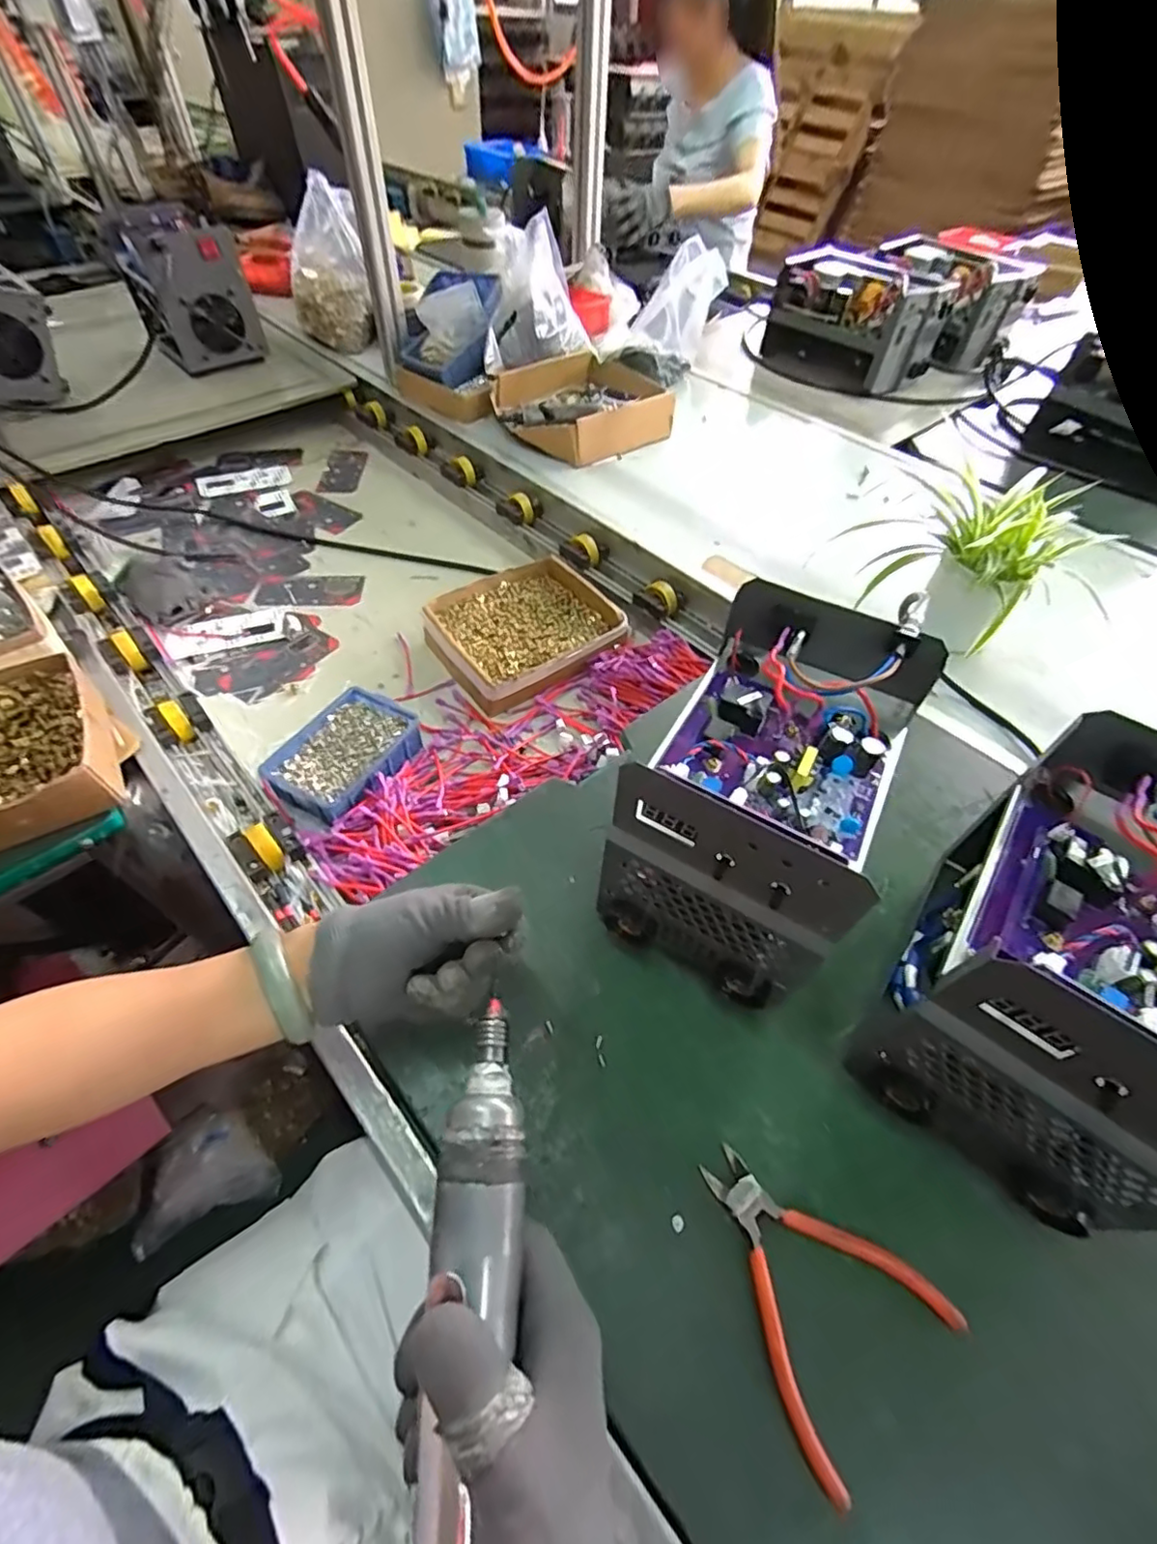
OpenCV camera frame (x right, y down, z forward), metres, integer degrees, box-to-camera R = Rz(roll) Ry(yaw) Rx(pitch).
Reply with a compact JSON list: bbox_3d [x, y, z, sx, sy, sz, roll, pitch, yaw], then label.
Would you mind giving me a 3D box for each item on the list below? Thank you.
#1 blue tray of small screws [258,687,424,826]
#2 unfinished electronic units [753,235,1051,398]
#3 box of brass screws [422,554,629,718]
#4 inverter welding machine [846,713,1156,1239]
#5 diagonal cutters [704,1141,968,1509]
[{"bbox_3d":[-0.247,-0.015,0.657,0.102,0.049,0.150,27,56,17],"label":"blue tray of small screws"},{"bbox_3d":[0.625,-0.907,1.203,0.434,0.161,0.289,-23,57,-19],"label":"unfinished electronic units"},{"bbox_3d":[-0.073,-0.188,0.801,0.230,0.050,0.202,-26,58,-21],"label":"box of brass screws"},{"bbox_3d":[0.303,0.123,0.374,0.145,0.197,0.220,32,58,21],"label":"inverter welding machine"},{"bbox_3d":[0.127,0.288,0.346,0.110,0.016,0.137,-33,60,-24],"label":"diagonal cutters"}]

